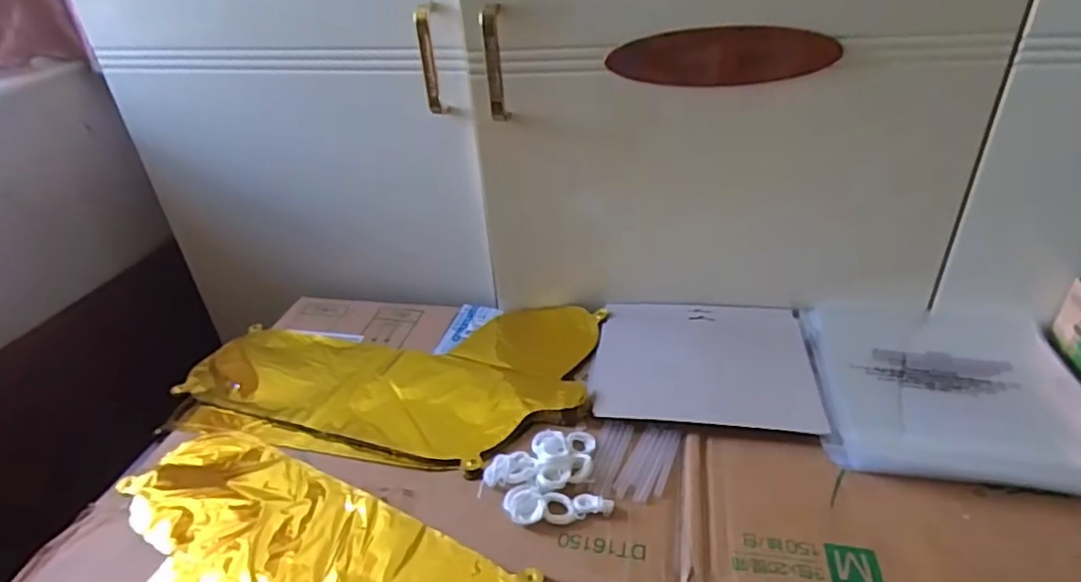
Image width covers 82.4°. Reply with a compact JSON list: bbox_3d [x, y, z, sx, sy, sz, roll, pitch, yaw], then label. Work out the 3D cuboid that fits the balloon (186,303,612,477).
[{"bbox_3d":[-0.150,0.068,0.640,0.392,0.026,0.223,9,36,18],"label":"balloon"}]

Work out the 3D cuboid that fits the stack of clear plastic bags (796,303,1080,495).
[{"bbox_3d":[0.361,0.077,0.552,0.221,0.018,0.227,5,35,13],"label":"stack of clear plastic bags"}]

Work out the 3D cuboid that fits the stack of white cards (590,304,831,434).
[{"bbox_3d":[0.156,0.062,0.599,0.196,0.011,0.173,4,35,11],"label":"stack of white cards"}]

